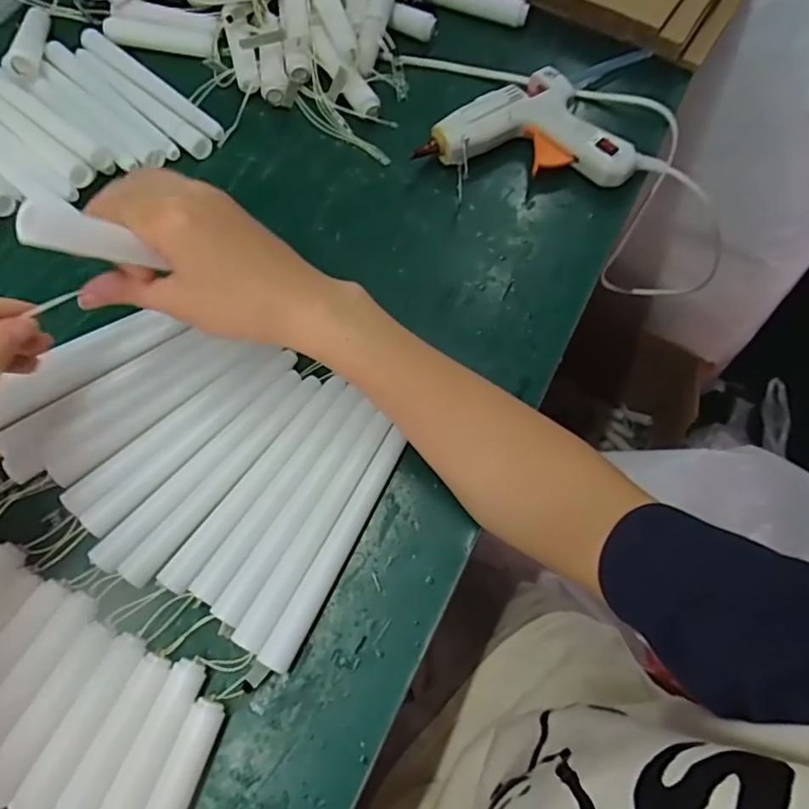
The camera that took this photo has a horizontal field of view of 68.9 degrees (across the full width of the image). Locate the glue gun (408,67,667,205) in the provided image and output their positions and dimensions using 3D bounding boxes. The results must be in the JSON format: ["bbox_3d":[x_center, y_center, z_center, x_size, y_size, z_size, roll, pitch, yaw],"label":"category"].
[{"bbox_3d":[0.092,-0.176,0.418,0.120,0.026,0.112,-33,72,-14],"label":"glue gun"}]

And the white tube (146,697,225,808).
[{"bbox_3d":[-0.110,0.188,0.278,0.018,0.017,0.089,20,68,7],"label":"white tube"}]

